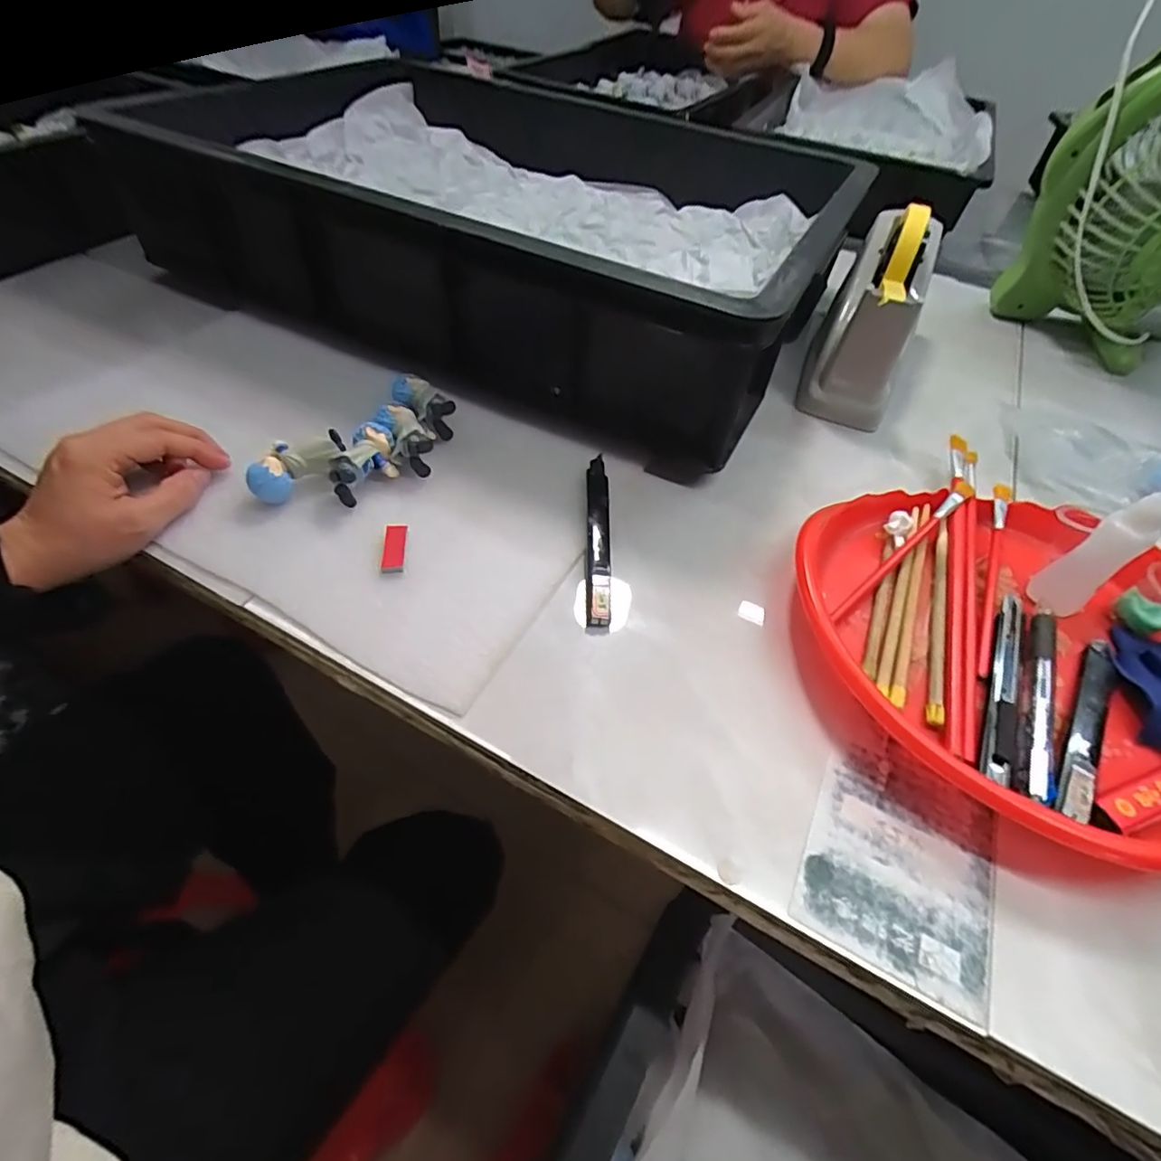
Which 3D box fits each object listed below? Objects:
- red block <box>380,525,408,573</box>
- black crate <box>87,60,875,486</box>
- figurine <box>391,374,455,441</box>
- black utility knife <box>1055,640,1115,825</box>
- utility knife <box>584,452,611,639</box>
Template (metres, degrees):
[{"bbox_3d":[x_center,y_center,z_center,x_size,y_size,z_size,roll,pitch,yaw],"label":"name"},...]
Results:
[{"bbox_3d":[-0.113,-0.020,0.344,0.014,0.008,0.037,-3,52,-7],"label":"red block"},{"bbox_3d":[-0.091,-0.366,0.548,0.663,0.121,0.406,25,54,14],"label":"black crate"},{"bbox_3d":[-0.117,-0.129,0.416,0.021,0.029,0.055,-32,61,-26],"label":"figurine"},{"bbox_3d":[0.268,0.075,0.295,0.015,0.008,0.130,34,57,20],"label":"black utility knife"},{"bbox_3d":[0.011,-0.028,0.361,0.016,0.011,0.138,3,52,-3],"label":"utility knife"}]

